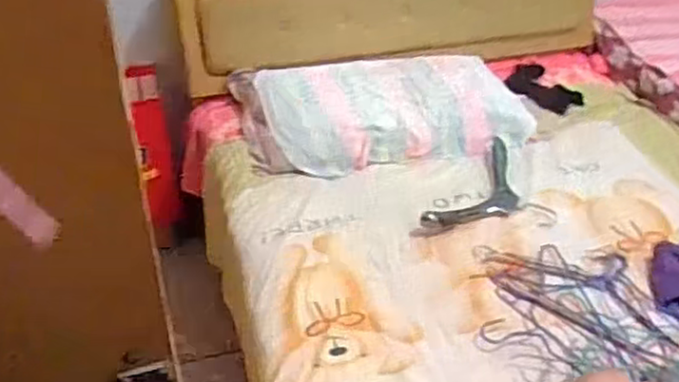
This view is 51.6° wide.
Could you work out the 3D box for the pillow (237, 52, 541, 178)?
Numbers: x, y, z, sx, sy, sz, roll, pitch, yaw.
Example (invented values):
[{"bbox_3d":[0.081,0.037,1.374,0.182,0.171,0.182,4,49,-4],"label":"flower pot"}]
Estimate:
[{"bbox_3d":[0.114,-0.228,1.814,0.719,0.104,0.392,-9,39,-14],"label":"pillow"}]

